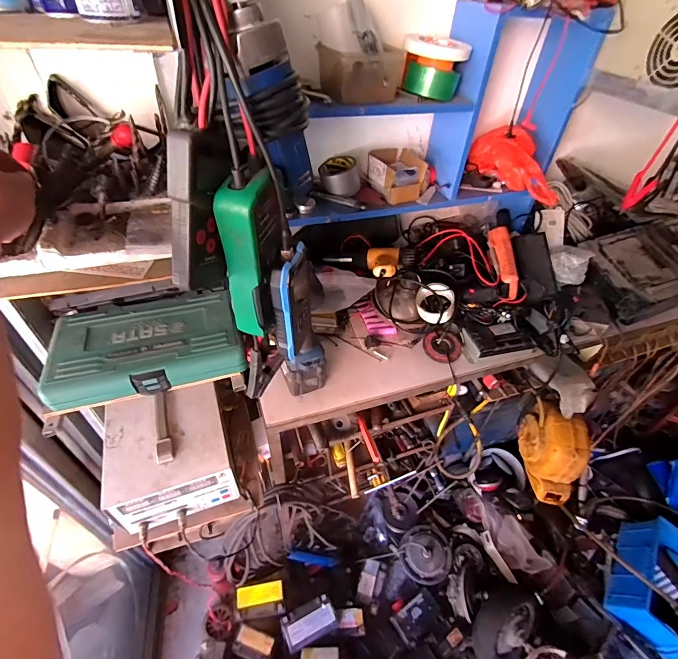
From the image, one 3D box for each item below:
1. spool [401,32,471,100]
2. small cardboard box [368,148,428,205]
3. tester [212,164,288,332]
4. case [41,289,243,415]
[{"bbox_3d":[0.200,-0.549,0.781,0.124,0.091,0.148,11,44,8],"label":"spool"},{"bbox_3d":[0.143,-0.380,0.918,0.121,0.072,0.141,-13,46,-17],"label":"small cardboard box"},{"bbox_3d":[-0.093,-0.077,0.413,0.046,0.175,0.060,11,44,8],"label":"tester"},{"bbox_3d":[-0.309,0.022,0.612,0.279,0.049,0.183,-13,46,-17],"label":"case"}]

